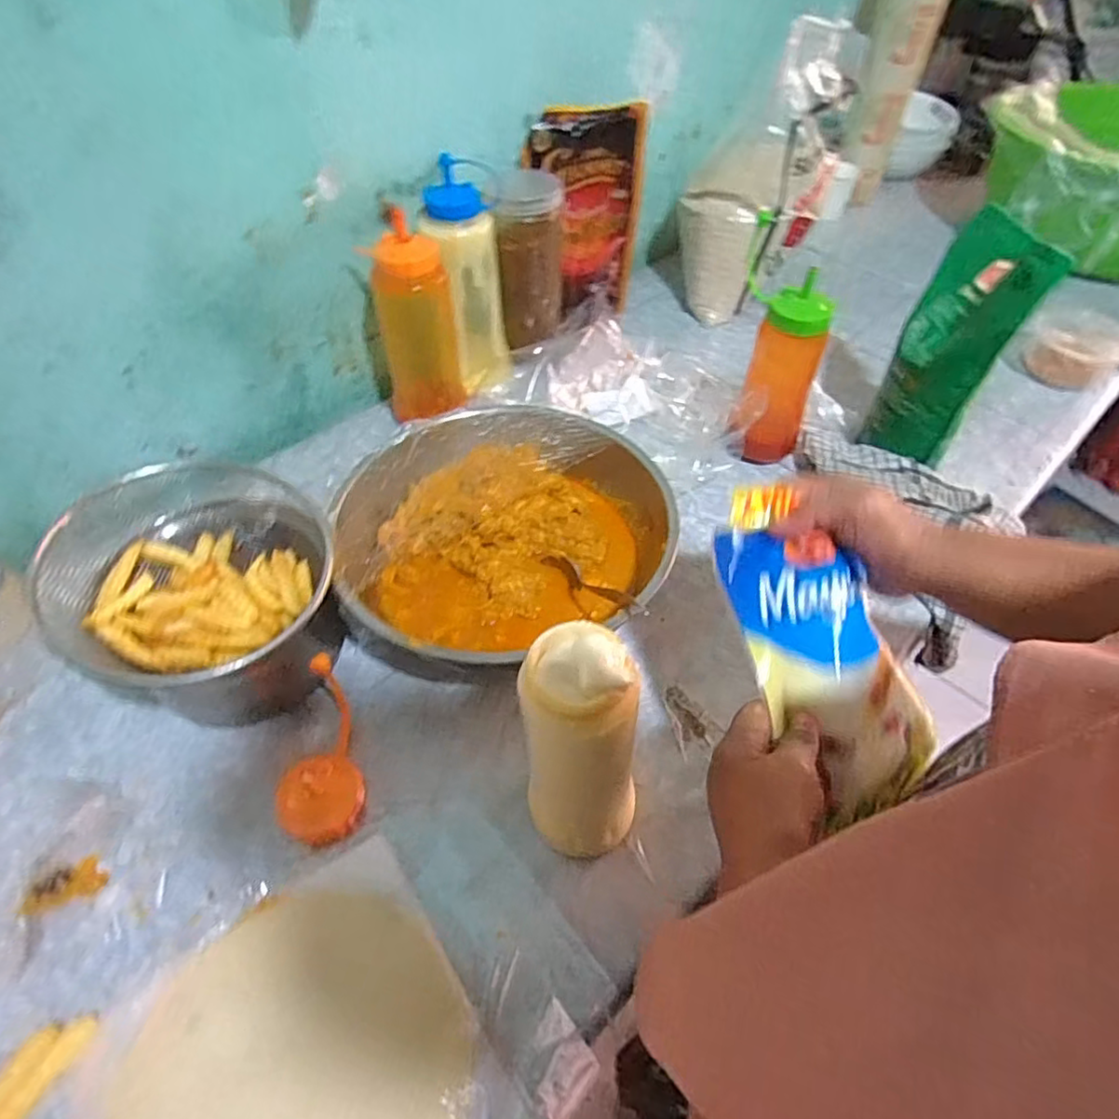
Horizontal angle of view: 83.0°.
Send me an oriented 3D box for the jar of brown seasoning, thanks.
[{"bbox_3d":[-0.037,-0.365,0.769,0.078,0.175,0.100,-3,51,-3],"label":"jar of brown seasoning"}]

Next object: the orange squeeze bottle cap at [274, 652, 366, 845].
[{"bbox_3d":[-0.187,0.133,0.475,0.059,0.043,0.143,-15,53,-12],"label":"orange squeeze bottle cap"}]

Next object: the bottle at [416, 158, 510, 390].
[{"bbox_3d":[-0.103,-0.310,0.721,0.083,0.213,0.072,-18,53,-15],"label":"bottle"}]

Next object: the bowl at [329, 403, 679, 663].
[{"bbox_3d":[-0.051,-0.024,0.569,0.295,0.078,0.266,-31,58,-24],"label":"bowl"}]

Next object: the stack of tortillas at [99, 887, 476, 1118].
[{"bbox_3d":[-0.151,0.293,0.355,0.190,0.016,0.189,-36,60,-26],"label":"stack of tortillas"}]

